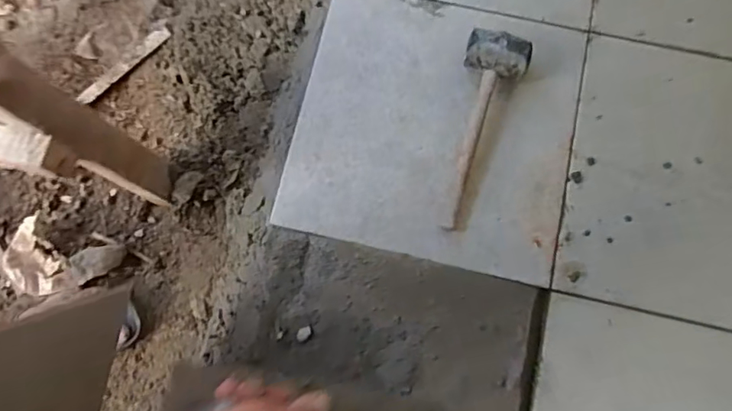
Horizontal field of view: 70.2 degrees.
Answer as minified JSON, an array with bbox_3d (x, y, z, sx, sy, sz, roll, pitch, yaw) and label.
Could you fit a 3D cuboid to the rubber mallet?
[{"bbox_3d":[0.150,-0.106,0.730,0.090,0.061,0.288,19,78,5],"label":"rubber mallet"}]

